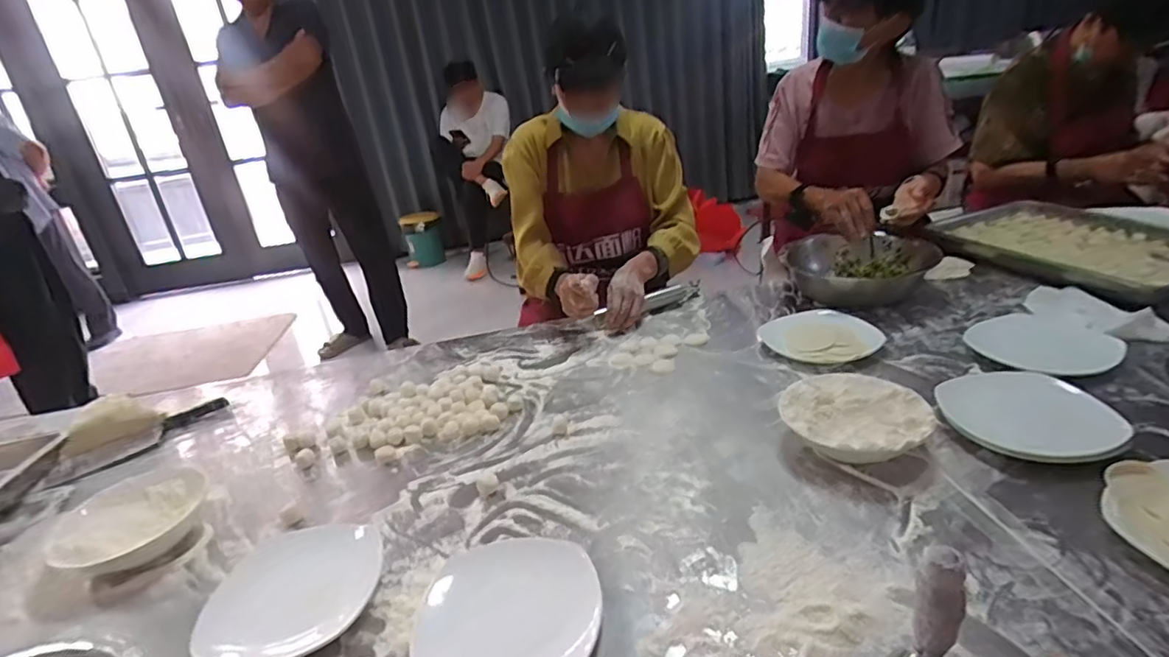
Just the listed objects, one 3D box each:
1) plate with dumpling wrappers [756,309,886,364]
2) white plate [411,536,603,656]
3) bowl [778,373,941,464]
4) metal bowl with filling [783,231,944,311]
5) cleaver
[{"bbox_3d":[0.403,0.019,1.018,0.199,0.043,0.148,4,26,22],"label":"plate with dumpling wrappers"},{"bbox_3d":[-0.072,0.277,0.573,0.171,0.038,0.151,-6,24,0],"label":"white plate"},{"bbox_3d":[0.346,0.122,0.762,0.170,0.068,0.166,-7,25,3],"label":"bowl"},{"bbox_3d":[0.578,-0.134,1.233,0.247,0.101,0.267,-7,25,3],"label":"metal bowl with filling"},{"bbox_3d":[-0.742,0.190,0.996,0.262,0.025,0.074,-25,30,-36],"label":"cleaver"}]

